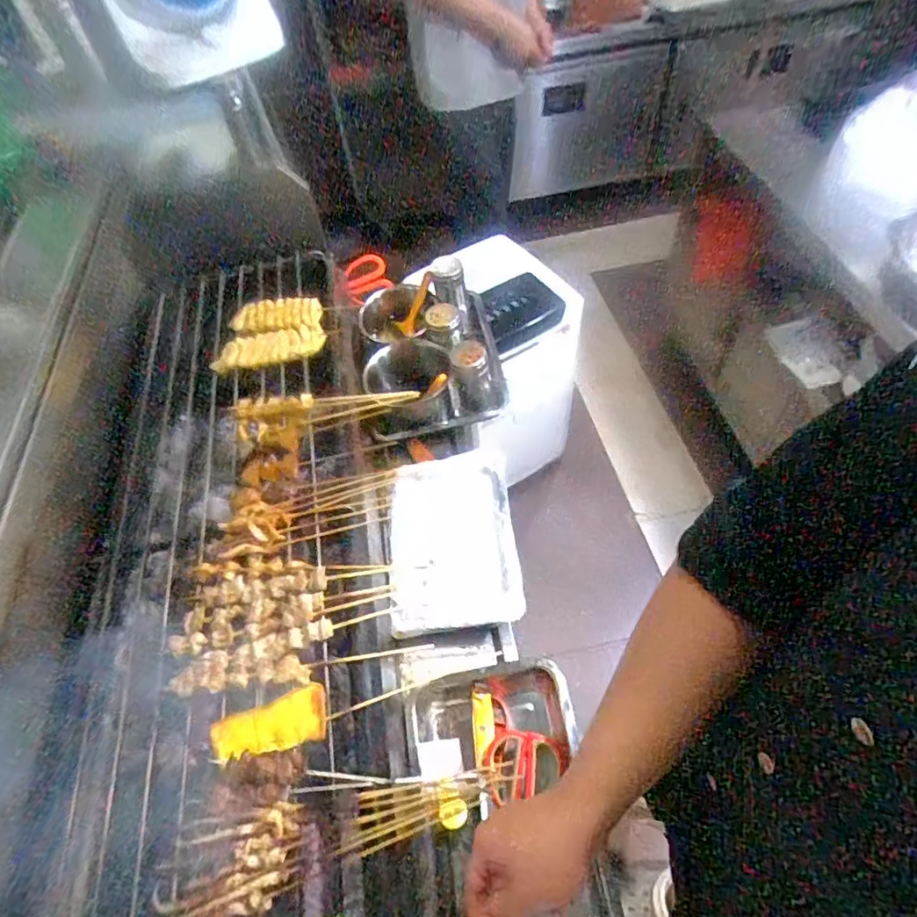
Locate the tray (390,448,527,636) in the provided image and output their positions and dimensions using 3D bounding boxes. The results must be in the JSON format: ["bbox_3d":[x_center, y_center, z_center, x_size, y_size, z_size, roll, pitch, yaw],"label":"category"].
[{"bbox_3d":[-0.010,0.123,0.889,0.193,0.033,0.300,-6,55,1],"label":"tray"}]

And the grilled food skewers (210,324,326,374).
[{"bbox_3d":[-0.301,-0.179,0.885,0.178,0.026,0.073,-7,55,1],"label":"grilled food skewers"}]

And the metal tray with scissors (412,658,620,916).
[{"bbox_3d":[0.057,0.417,0.671,0.210,0.068,0.311,-9,55,0],"label":"metal tray with scissors"}]

